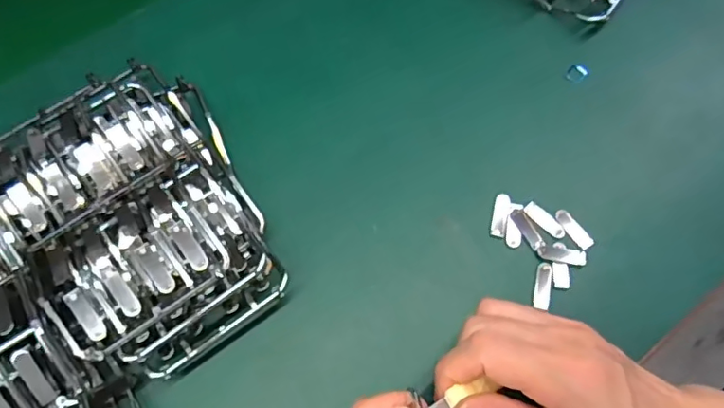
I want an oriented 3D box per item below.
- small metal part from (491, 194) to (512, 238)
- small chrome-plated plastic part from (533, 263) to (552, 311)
[{"bbox_3d":[0.085,0.006,0.340,0.009,0.004,0.028,14,69,4],"label":"small metal part"},{"bbox_3d":[0.105,0.046,0.324,0.010,0.004,0.025,13,69,3],"label":"small chrome-plated plastic part"}]

